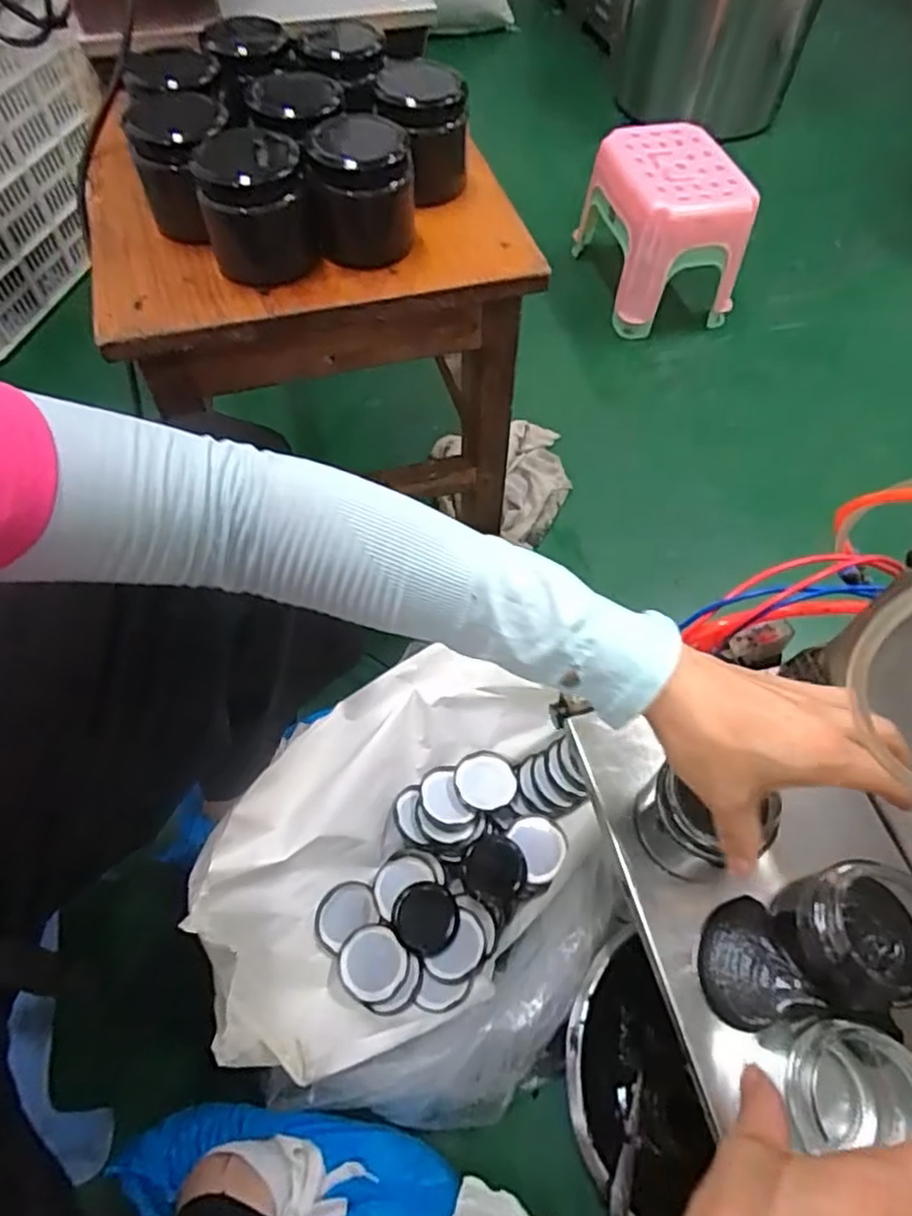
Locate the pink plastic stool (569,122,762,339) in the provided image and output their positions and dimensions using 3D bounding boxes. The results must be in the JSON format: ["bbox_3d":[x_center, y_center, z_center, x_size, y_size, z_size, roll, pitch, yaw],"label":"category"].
[{"bbox_3d":[0.347,-0.634,1.119,0.203,0.212,0.259,-9,61,-5],"label":"pink plastic stool"}]

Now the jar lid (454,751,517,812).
[{"bbox_3d":[0.032,0.181,0.696,0.063,0.020,0.062,0,60,0],"label":"jar lid"}]

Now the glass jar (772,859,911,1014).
[{"bbox_3d":[0.218,0.172,0.353,0.067,0.061,0.064,0,60,0],"label":"glass jar"}]

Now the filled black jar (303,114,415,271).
[{"bbox_3d":[-0.061,-0.273,0.440,0.068,0.064,0.061,-4,60,-3],"label":"filled black jar"}]

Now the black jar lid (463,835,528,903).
[{"bbox_3d":[0.038,0.258,0.657,0.059,0.013,0.058,0,60,0],"label":"black jar lid"}]

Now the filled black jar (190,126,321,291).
[{"bbox_3d":[-0.128,-0.252,0.430,0.066,0.073,0.064,0,60,0],"label":"filled black jar"}]

